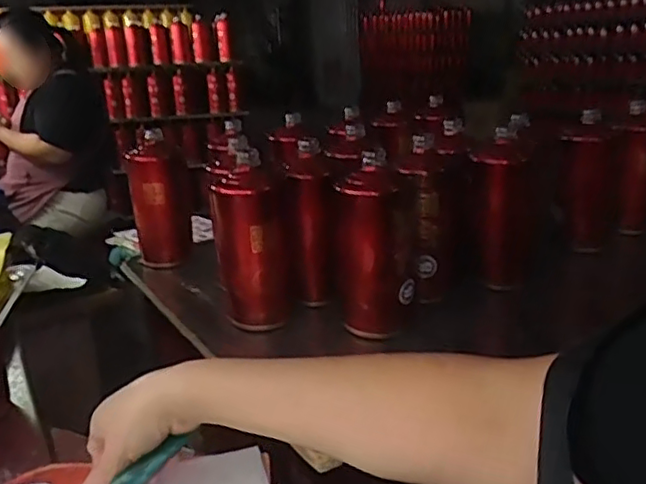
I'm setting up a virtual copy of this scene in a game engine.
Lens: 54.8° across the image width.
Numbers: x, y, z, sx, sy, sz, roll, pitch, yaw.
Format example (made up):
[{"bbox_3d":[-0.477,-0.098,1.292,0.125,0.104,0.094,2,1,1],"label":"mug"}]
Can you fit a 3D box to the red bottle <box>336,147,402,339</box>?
[{"bbox_3d":[0.051,-0.001,0.704,0.071,0.201,0.094,-2,18,3],"label":"red bottle"}]

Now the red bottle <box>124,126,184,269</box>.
[{"bbox_3d":[-0.247,-0.048,0.947,0.078,0.211,0.073,-6,18,-11],"label":"red bottle"}]

